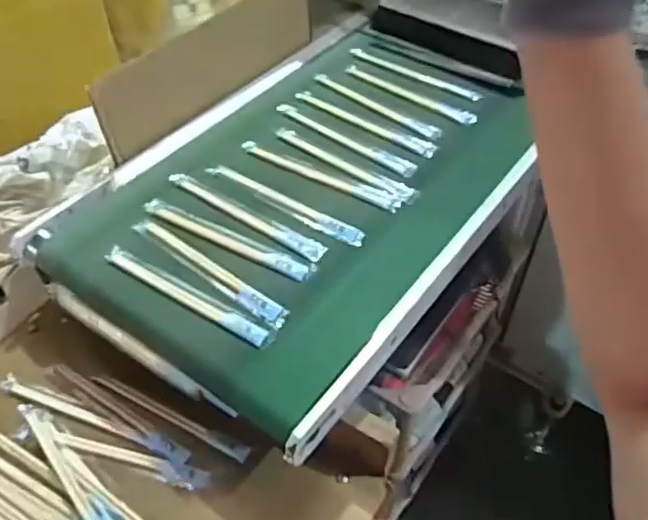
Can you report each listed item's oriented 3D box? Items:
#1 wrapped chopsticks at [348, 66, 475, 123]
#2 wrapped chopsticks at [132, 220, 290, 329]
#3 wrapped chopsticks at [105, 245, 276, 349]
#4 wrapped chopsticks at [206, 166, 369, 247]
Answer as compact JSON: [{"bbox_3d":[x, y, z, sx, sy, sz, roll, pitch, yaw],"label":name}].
[{"bbox_3d":[0.122,-0.242,0.897,0.224,0.010,0.027,33,55,26],"label":"wrapped chopsticks"},{"bbox_3d":[-0.128,0.010,0.674,0.220,0.004,0.027,30,53,24],"label":"wrapped chopsticks"},{"bbox_3d":[-0.145,0.036,0.648,0.215,0.010,0.026,25,52,21],"label":"wrapped chopsticks"},{"bbox_3d":[-0.050,-0.066,0.740,0.218,0.009,0.028,26,52,21],"label":"wrapped chopsticks"}]

